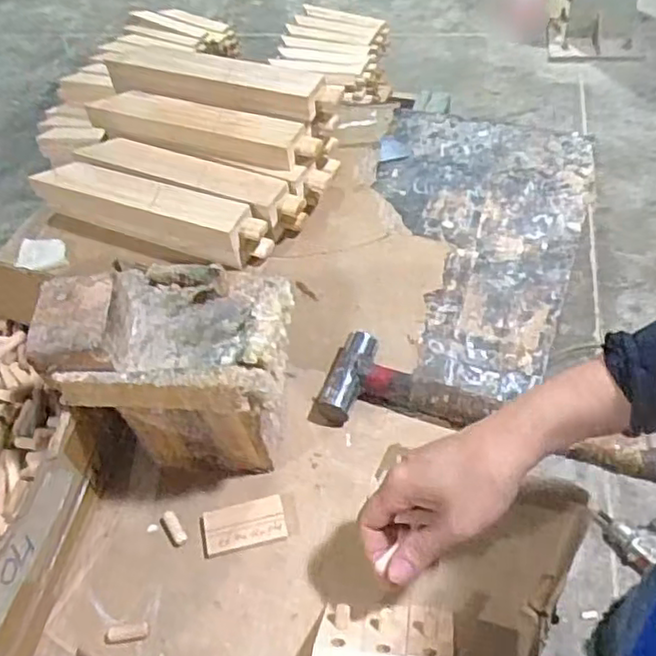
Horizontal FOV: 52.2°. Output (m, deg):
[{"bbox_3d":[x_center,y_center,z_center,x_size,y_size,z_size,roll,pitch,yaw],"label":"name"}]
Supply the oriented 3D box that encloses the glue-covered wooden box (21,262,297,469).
[{"bbox_3d":[-0.109,0.036,0.529,0.160,0.180,0.109,0,53,7],"label":"glue-covered wooden box"}]

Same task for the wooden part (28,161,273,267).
[{"bbox_3d":[-0.195,-0.127,0.741,0.279,0.057,0.048,16,54,18],"label":"wooden part"}]

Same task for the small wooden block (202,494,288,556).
[{"bbox_3d":[-0.067,0.157,0.538,0.065,0.005,0.038,-12,51,-4],"label":"small wooden block"}]

